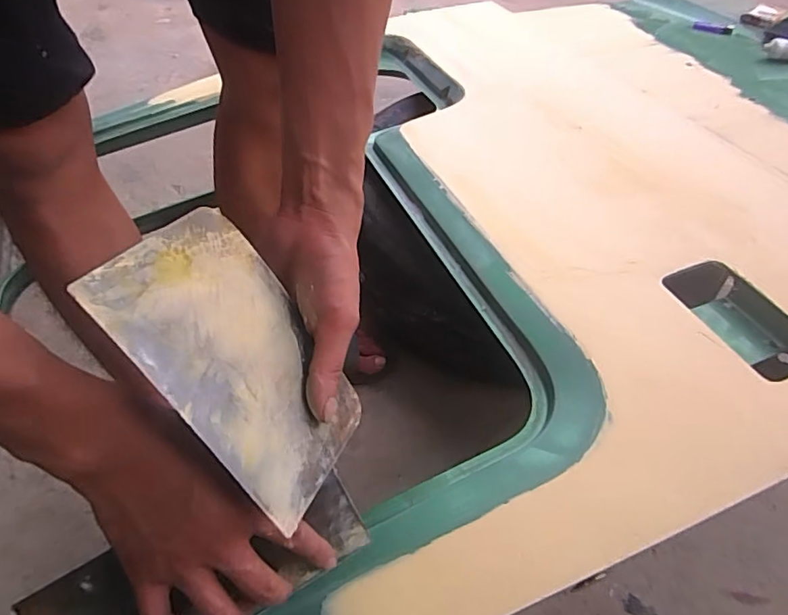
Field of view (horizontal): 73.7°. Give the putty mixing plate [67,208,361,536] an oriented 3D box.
[{"bbox_3d":[-0.084,0.031,0.301,0.004,0.167,0.103,-20,22,36],"label":"putty mixing plate"}]

